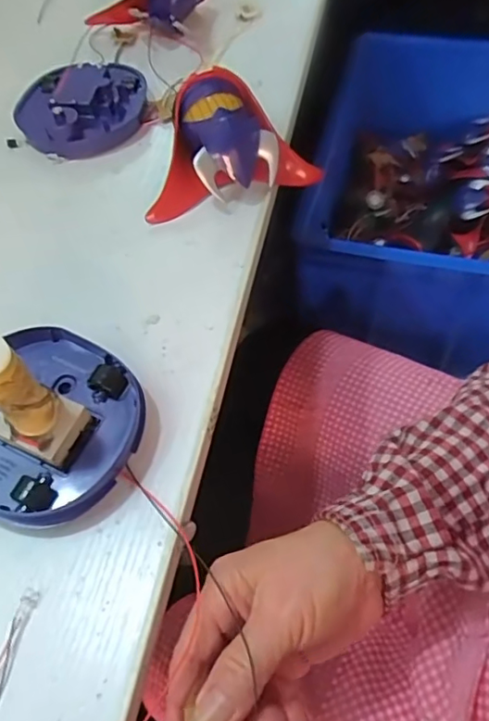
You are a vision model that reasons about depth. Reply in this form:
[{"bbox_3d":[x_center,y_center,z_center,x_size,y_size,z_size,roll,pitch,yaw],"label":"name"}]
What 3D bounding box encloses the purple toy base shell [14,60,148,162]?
[{"bbox_3d":[-0.136,-0.212,0.469,0.109,0.036,0.093,-12,58,-4],"label":"purple toy base shell"}]

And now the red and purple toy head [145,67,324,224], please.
[{"bbox_3d":[-0.016,-0.160,0.412,0.131,0.061,0.076,-15,58,-6],"label":"red and purple toy head"}]

